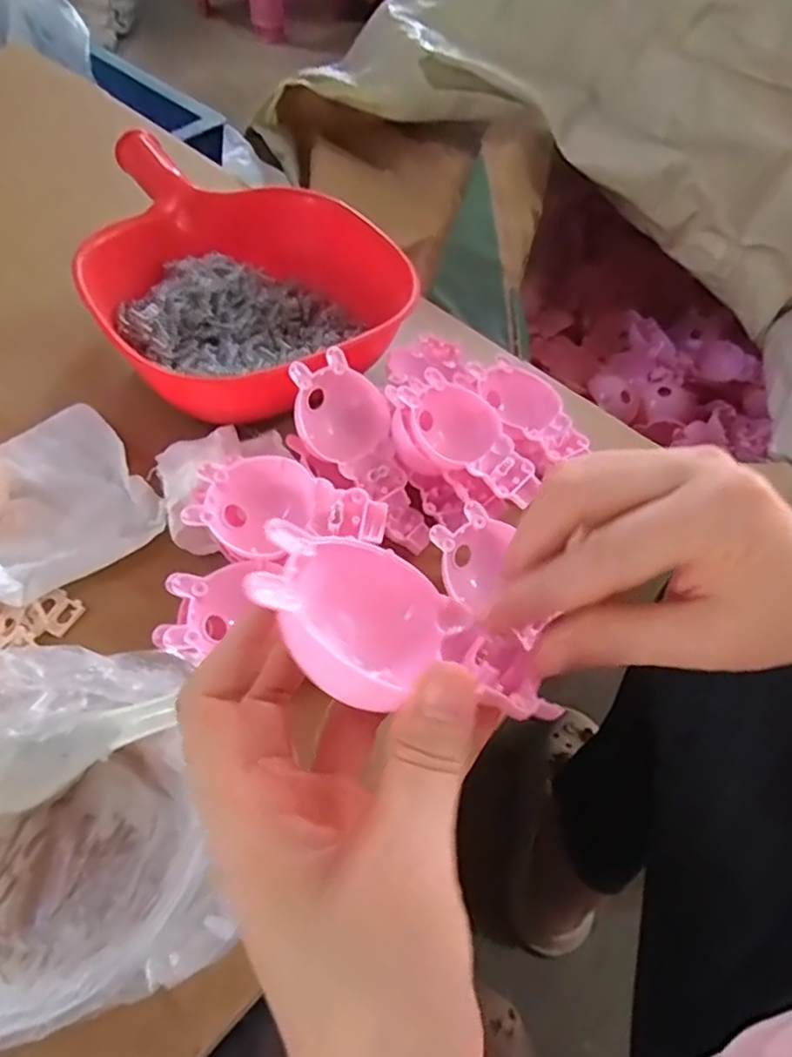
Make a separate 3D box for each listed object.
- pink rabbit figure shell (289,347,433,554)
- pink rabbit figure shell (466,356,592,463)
[{"bbox_3d":[-0.018,-0.045,0.404,0.055,0.027,0.125,-33,93,-24],"label":"pink rabbit figure shell"},{"bbox_3d":[0.094,-0.081,0.452,0.044,0.022,0.094,-28,61,-22],"label":"pink rabbit figure shell"}]

